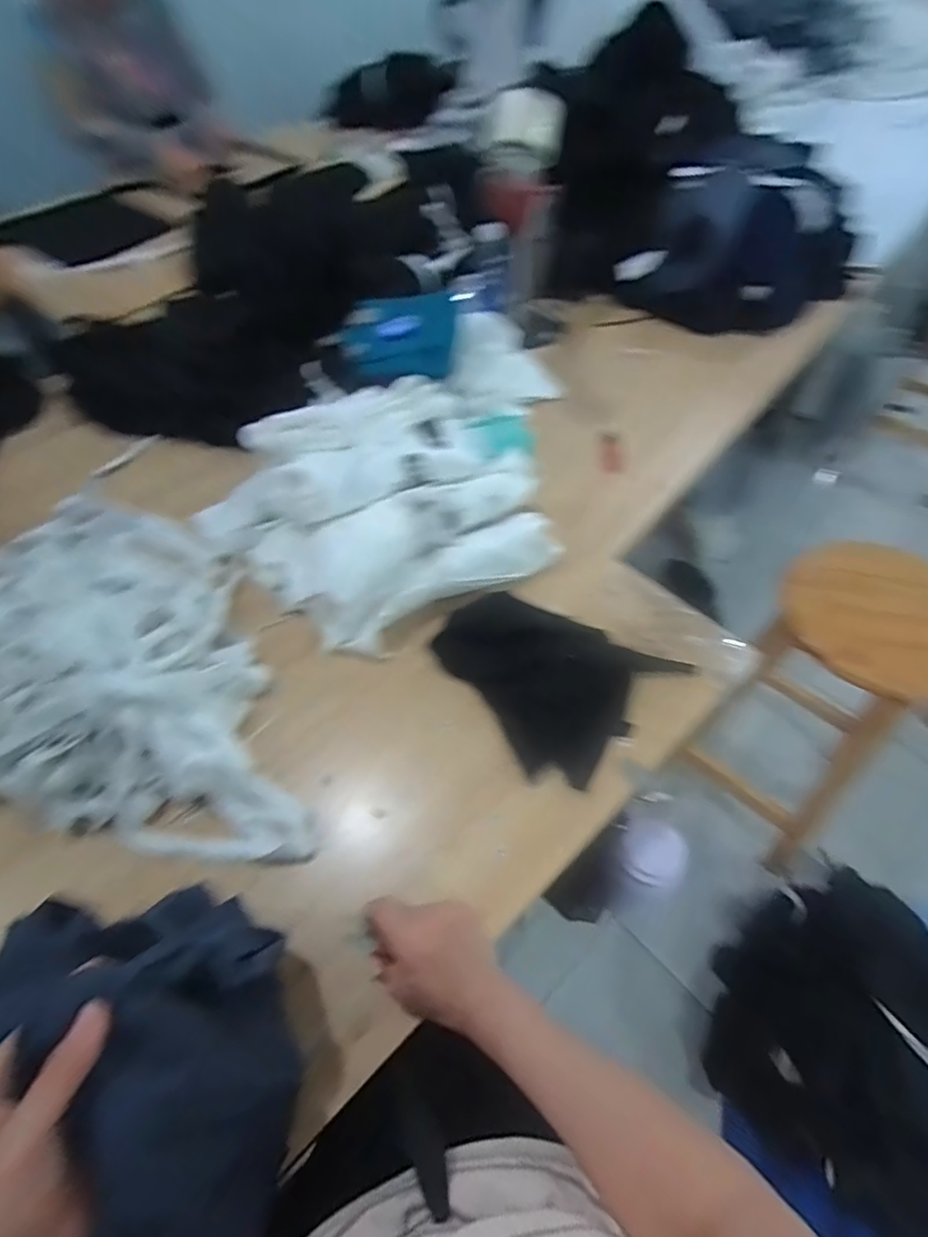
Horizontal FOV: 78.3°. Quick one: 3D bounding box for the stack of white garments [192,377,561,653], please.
[{"bbox_3d":[-0.113,-0.155,0.702,0.371,0.160,0.330,-29,59,-16],"label":"stack of white garments"}]

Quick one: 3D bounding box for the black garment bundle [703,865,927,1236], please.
[{"bbox_3d":[0.664,0.696,0.966,0.456,0.247,0.387,-36,60,-20],"label":"black garment bundle"}]

